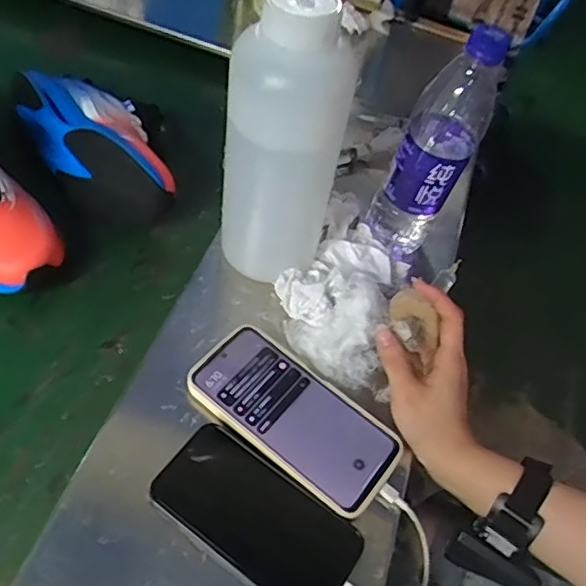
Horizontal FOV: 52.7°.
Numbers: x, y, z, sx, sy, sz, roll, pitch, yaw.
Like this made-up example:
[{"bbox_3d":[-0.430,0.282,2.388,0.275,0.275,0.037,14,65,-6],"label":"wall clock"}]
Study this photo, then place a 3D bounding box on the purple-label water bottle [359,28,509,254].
[{"bbox_3d":[0.126,-0.139,0.535,0.076,0.207,0.080,23,54,8],"label":"purple-label water bottle"}]

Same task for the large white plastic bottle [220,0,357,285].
[{"bbox_3d":[-0.009,-0.110,0.482,0.073,0.249,0.075,38,57,18],"label":"large white plastic bottle"}]

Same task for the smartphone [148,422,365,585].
[{"bbox_3d":[-0.026,0.160,0.426,0.148,0.007,0.074,32,56,14],"label":"smartphone"}]

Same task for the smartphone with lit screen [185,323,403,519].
[{"bbox_3d":[0.002,0.096,0.477,0.171,0.011,0.083,36,57,16],"label":"smartphone with lit screen"}]

